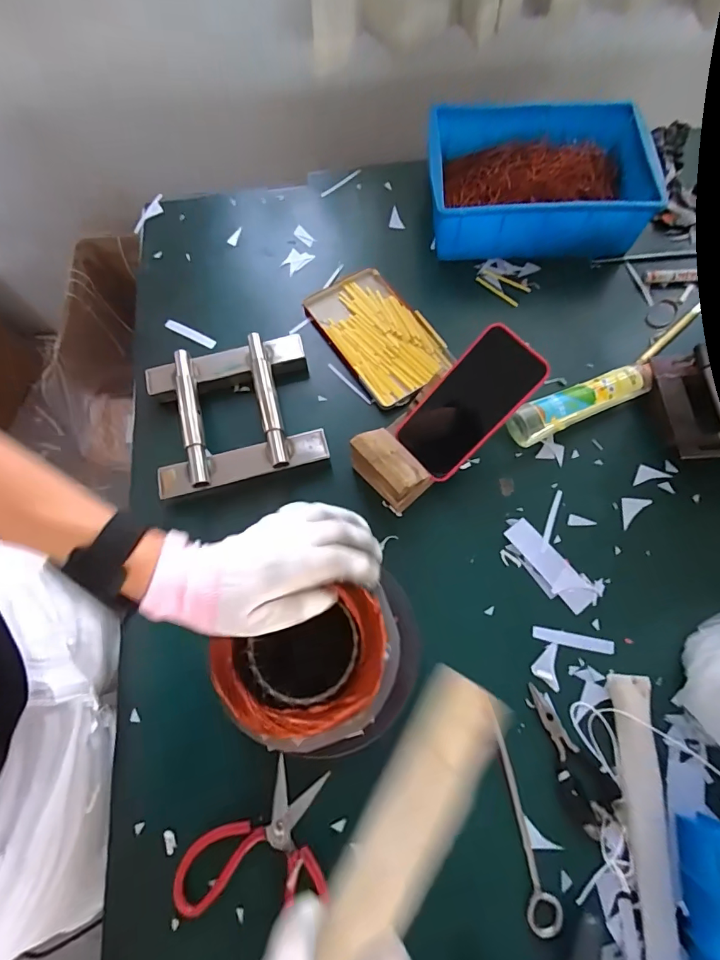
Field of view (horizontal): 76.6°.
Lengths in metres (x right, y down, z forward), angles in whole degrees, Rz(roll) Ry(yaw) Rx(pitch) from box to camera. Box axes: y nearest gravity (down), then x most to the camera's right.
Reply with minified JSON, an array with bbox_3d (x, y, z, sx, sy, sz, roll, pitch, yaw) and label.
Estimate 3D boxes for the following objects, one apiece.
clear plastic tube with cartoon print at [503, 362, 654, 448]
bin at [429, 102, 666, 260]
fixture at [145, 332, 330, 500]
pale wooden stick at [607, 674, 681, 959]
[{"bbox_3d":[0.262,-0.092,0.542,0.189,0.035,0.041,-24,71,-7],"label":"clear plastic tube with cartoon print"},{"bbox_3d":[0.239,-0.417,0.640,0.285,0.086,0.201,-1,70,1],"label":"bin"},{"bbox_3d":[-0.151,-0.083,0.546,0.194,0.046,0.177,-14,70,-3],"label":"fixture"},{"bbox_3d":[0.251,0.330,0.392,0.032,0.021,0.296,3,70,3],"label":"pale wooden stick"}]

